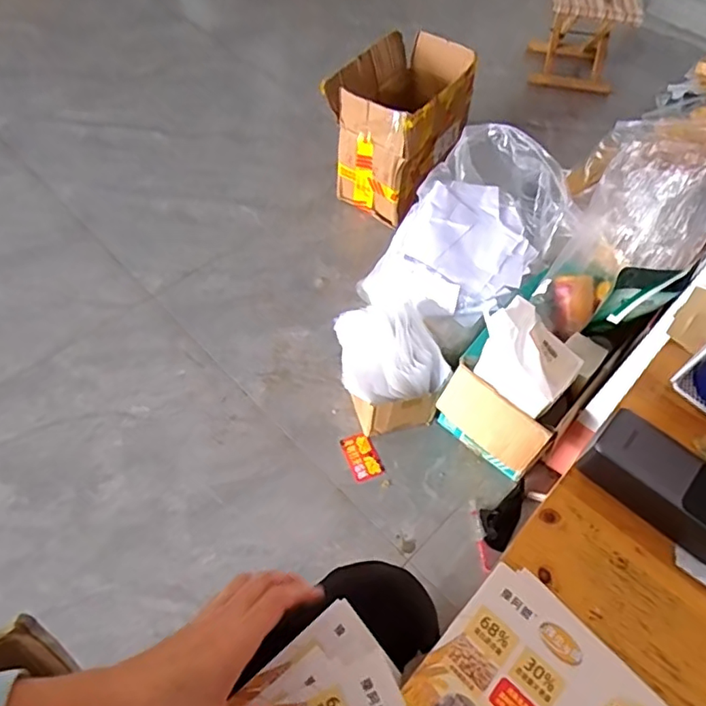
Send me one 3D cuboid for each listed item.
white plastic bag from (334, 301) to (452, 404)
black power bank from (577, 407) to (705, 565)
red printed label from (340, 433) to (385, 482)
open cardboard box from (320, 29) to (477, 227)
[{"bbox_3d":[0.058,-0.008,0.970,0.171,0.093,0.179,-13,58,-12],"label":"white plastic bag"},{"bbox_3d":[0.261,0.112,0.454,0.130,0.060,0.046,37,62,19],"label":"black power bank"},{"bbox_3d":[0.015,0.197,1.041,0.059,0.009,0.090,-22,60,-17],"label":"red printed label"},{"bbox_3d":[0.117,-0.523,1.304,0.236,0.308,0.332,34,61,18],"label":"open cardboard box"}]

